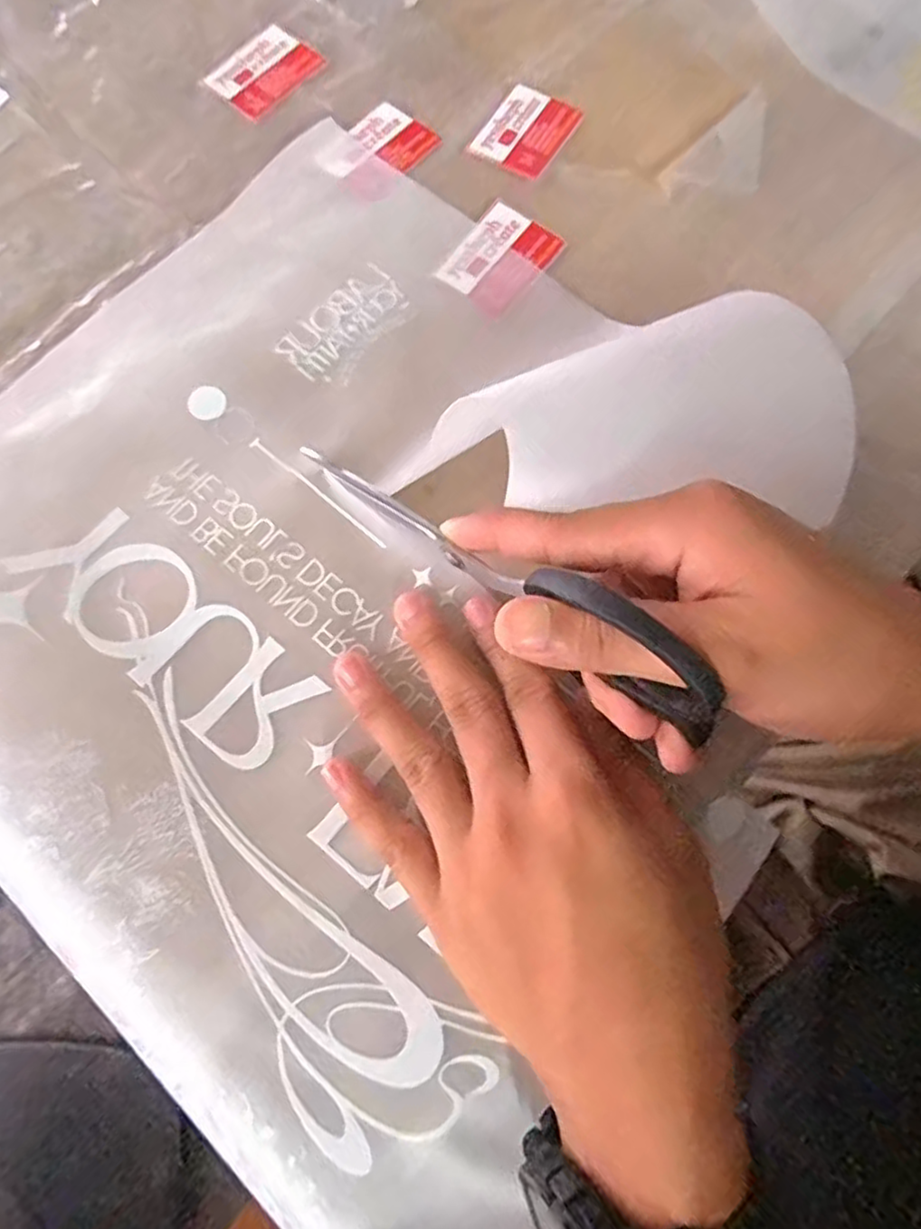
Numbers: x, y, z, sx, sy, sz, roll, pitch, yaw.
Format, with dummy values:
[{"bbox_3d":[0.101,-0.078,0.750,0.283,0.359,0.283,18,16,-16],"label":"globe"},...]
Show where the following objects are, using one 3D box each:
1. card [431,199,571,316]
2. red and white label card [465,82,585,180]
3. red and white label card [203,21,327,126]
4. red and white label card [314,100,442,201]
[{"bbox_3d":[0.018,-0.161,0.310,0.038,0.004,0.050,36,82,3],"label":"card"},{"bbox_3d":[0.032,-0.234,0.329,0.040,0.004,0.053,29,74,8],"label":"red and white label card"},{"bbox_3d":[-0.098,-0.271,0.340,0.041,0.004,0.053,37,75,10],"label":"red and white label card"},{"bbox_3d":[-0.038,-0.222,0.326,0.038,0.004,0.051,40,76,11],"label":"red and white label card"}]

